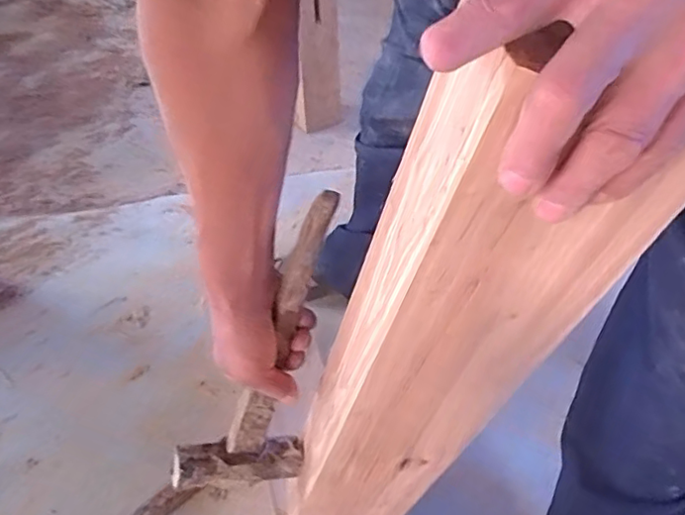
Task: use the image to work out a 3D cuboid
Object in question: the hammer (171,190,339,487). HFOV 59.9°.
[{"bbox_3d":[-0.082,0.085,0.519,0.122,0.316,0.031,0,33,-16],"label":"hammer"}]

